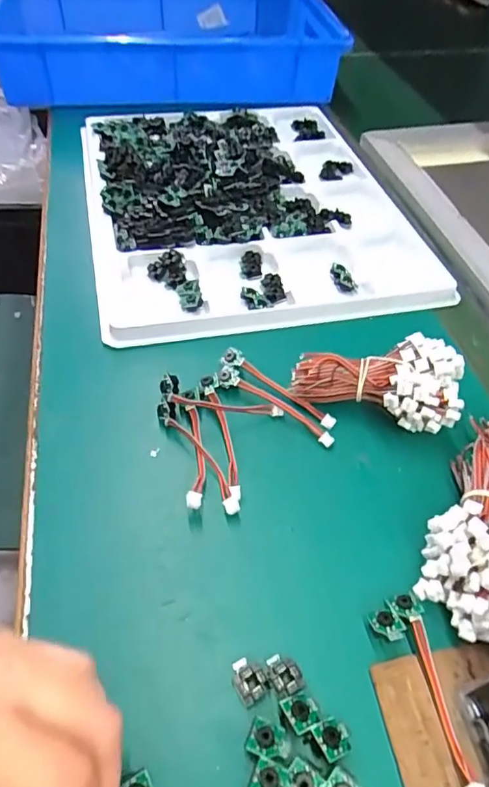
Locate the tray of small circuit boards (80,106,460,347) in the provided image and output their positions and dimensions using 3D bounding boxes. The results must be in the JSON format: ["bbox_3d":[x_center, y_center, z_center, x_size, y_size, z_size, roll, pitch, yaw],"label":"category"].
[{"bbox_3d":[0.004,-0.202,0.496,0.299,0.025,0.343,-8,51,-12],"label":"tray of small circuit boards"}]

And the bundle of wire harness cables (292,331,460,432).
[{"bbox_3d":[0.084,-0.008,0.336,0.100,0.047,0.050,14,50,7],"label":"bundle of wire harness cables"}]

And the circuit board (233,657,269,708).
[{"bbox_3d":[0.002,0.131,0.238,0.014,0.006,0.018,-24,56,-23],"label":"circuit board"}]

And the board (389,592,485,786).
[{"bbox_3d":[0.089,0.134,0.238,0.013,0.010,0.086,-7,51,-11],"label":"board"}]

